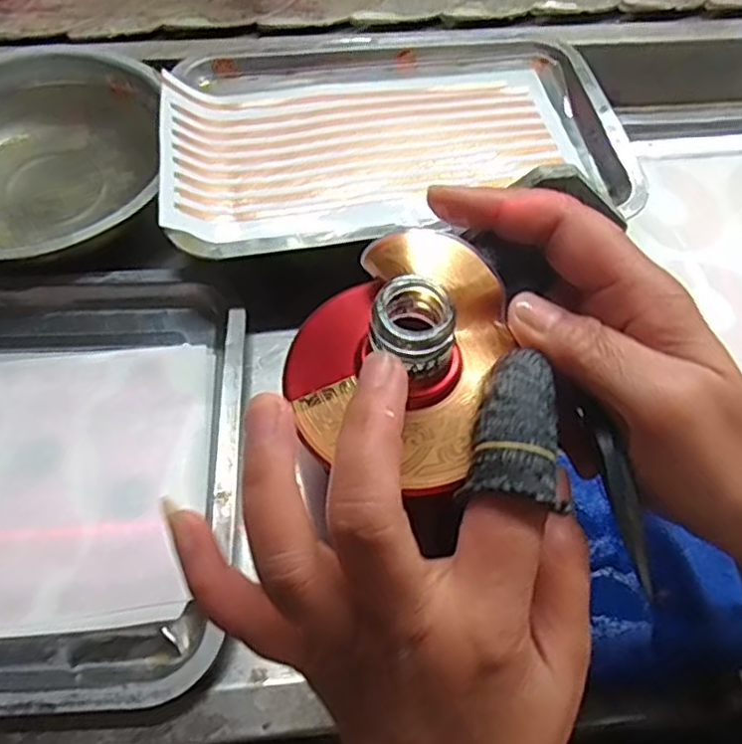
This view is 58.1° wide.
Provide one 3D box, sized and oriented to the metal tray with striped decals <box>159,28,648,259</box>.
[{"bbox_3d":[0.013,-0.167,0.468,0.298,0.049,0.210,-8,62,-6],"label":"metal tray with striped decals"}]

